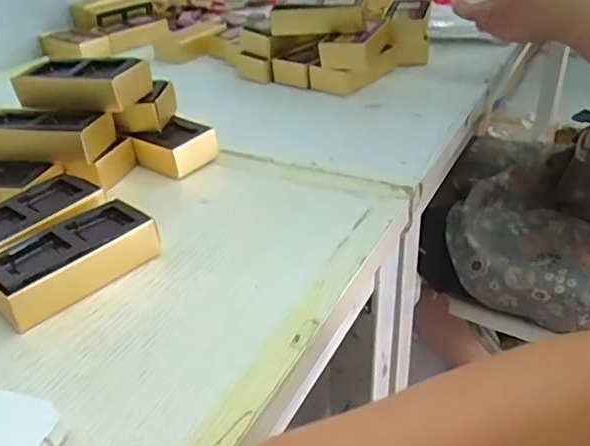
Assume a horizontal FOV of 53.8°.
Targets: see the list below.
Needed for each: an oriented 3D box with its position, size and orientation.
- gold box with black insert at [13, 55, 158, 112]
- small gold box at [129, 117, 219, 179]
[{"bbox_3d":[-0.197,-0.131,0.540,0.118,0.033,0.059,4,33,12],"label":"gold box with black insert"},{"bbox_3d":[-0.115,-0.074,0.563,0.062,0.034,0.052,18,38,31],"label":"small gold box"}]

